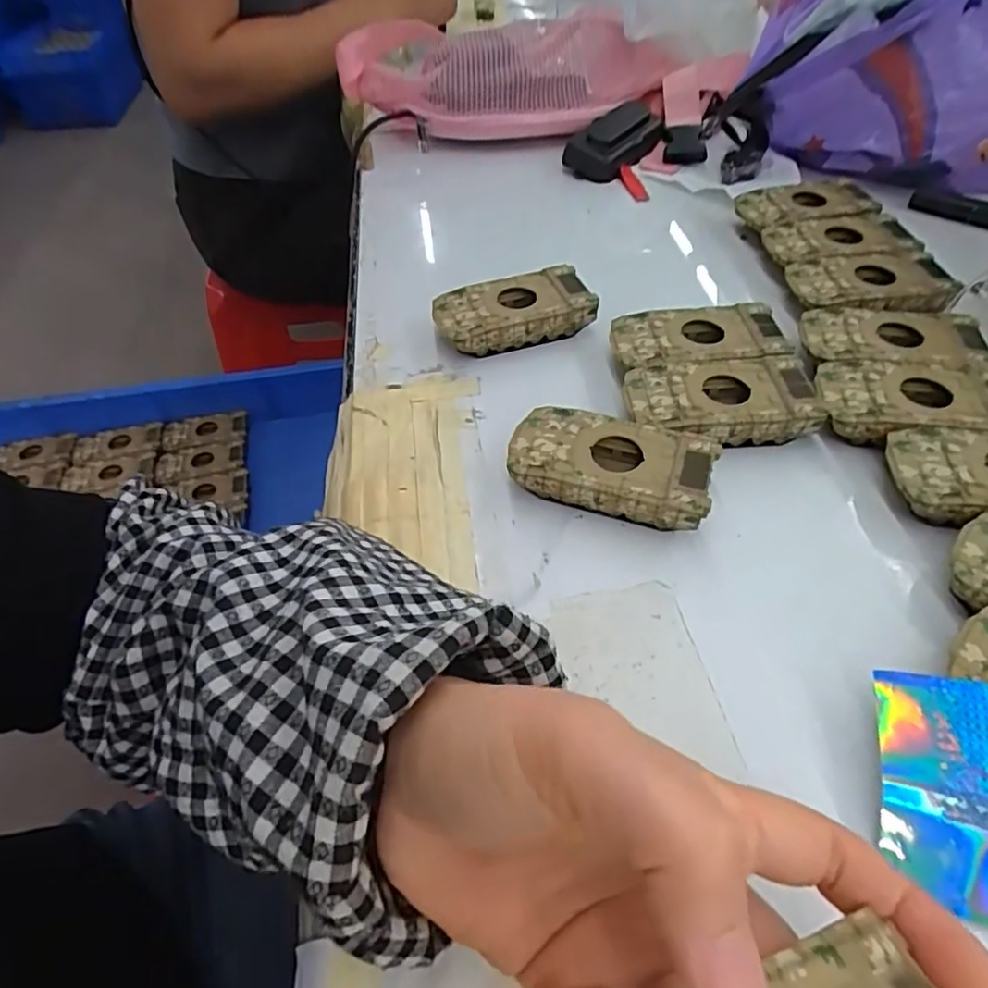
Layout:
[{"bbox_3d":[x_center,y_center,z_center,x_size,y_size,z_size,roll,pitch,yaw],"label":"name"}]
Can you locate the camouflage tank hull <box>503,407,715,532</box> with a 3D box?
[{"bbox_3d":[0.057,-0.013,0.312,0.095,0.028,0.050,17,52,14],"label":"camouflage tank hull"}]

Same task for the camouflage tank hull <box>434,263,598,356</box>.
[{"bbox_3d":[0.012,-0.114,0.396,0.095,0.029,0.046,-15,51,-12],"label":"camouflage tank hull"}]

